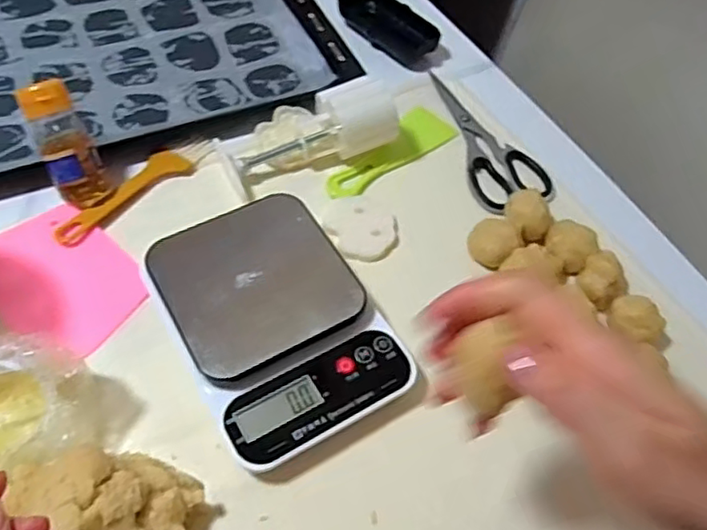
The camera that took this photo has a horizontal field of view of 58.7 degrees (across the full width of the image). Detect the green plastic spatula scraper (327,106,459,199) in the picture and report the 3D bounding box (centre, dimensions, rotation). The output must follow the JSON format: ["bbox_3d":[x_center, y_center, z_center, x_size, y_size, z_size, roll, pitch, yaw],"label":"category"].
[{"bbox_3d":[0.031,-0.097,0.551,0.134,0.006,0.045,-38,67,-25],"label":"green plastic spatula scraper"}]

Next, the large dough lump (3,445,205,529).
[{"bbox_3d":[-0.133,0.135,0.345,0.087,0.059,0.095,-22,61,-17],"label":"large dough lump"}]

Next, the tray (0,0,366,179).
[{"bbox_3d":[-0.231,-0.232,0.614,0.397,0.023,0.302,-19,61,-16],"label":"tray"}]

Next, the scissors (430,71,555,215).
[{"bbox_3d":[0.110,-0.115,0.567,0.069,0.010,0.167,-20,61,-16],"label":"scissors"}]

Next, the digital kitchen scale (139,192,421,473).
[{"bbox_3d":[-0.055,0.037,0.434,0.128,0.036,0.179,-25,62,-19],"label":"digital kitchen scale"}]

